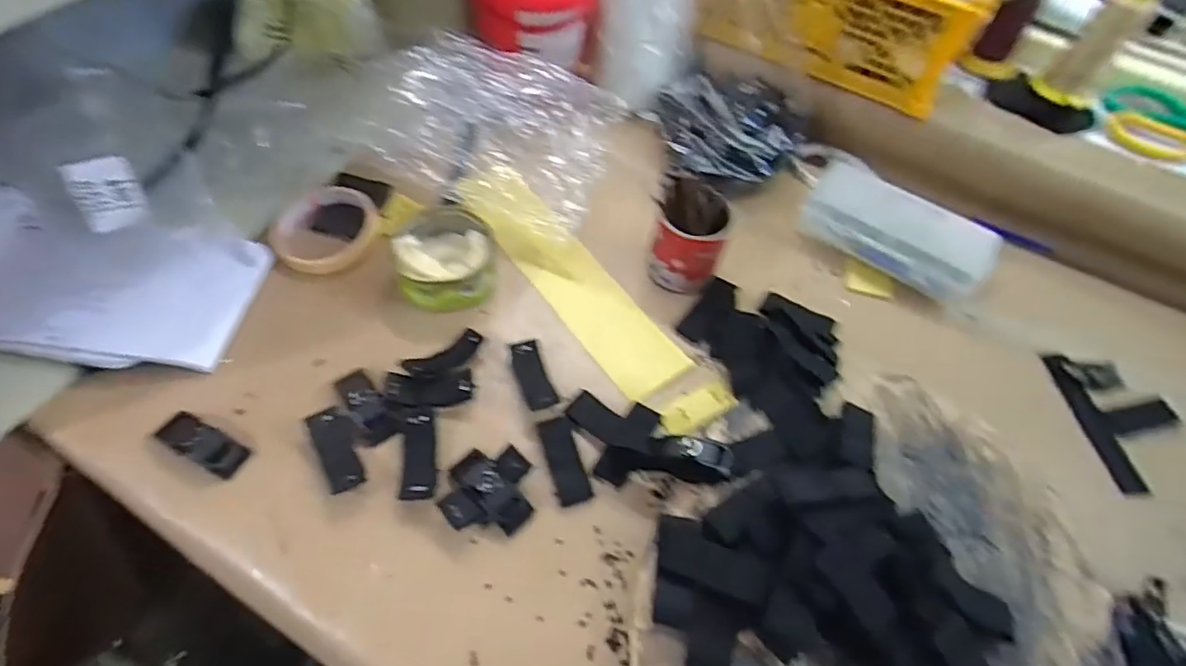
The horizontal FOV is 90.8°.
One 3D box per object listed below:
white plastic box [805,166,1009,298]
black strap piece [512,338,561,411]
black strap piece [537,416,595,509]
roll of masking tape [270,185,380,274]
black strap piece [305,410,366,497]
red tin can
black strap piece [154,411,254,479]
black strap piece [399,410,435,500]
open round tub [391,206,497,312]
[{"bbox_3d":[0.284,-0.097,0.547,0.165,0.060,0.069,33,58,18],"label":"white plastic box"},{"bbox_3d":[-0.046,0.033,0.452,0.023,0.007,0.058,-15,57,-16],"label":"black strap piece"},{"bbox_3d":[-0.020,0.088,0.415,0.024,0.004,0.063,-12,56,-14],"label":"black strap piece"},{"bbox_3d":[-0.237,-0.094,0.516,0.088,0.024,0.084,3,54,-4],"label":"roll of masking tape"},{"bbox_3d":[-0.176,0.081,0.403,0.026,0.011,0.062,-22,59,-20],"label":"black strap piece"},{"bbox_3d":[0.085,-0.087,0.506,0.059,0.078,0.070,16,54,6],"label":"red tin can"},{"bbox_3d":[-0.268,0.074,0.399,0.063,0.017,0.023,24,55,12],"label":"black strap piece"},{"bbox_3d":[-0.120,0.083,0.405,0.021,0.006,0.066,-3,55,-8],"label":"black strap piece"},{"bbox_3d":[-0.122,-0.063,0.491,0.079,0.043,0.089,-1,54,-6],"label":"open round tub"}]

